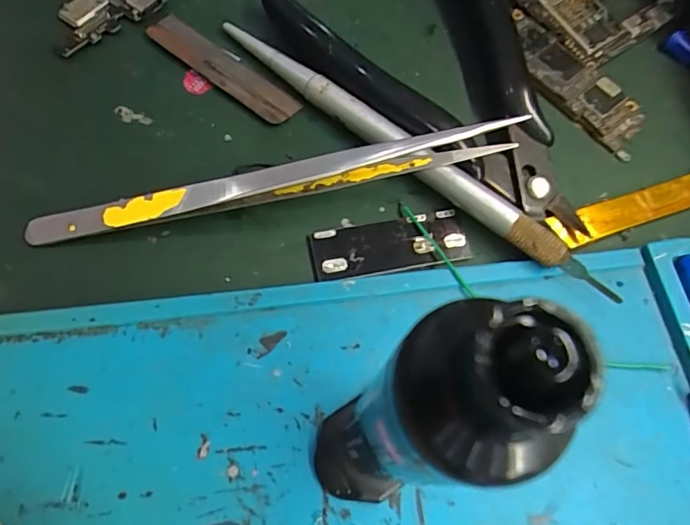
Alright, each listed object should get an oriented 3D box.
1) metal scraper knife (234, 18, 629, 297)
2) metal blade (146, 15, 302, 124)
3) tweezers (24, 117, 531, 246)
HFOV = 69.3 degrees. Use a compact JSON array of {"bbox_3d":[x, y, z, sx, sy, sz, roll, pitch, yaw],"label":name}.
[{"bbox_3d":[0.016,-0.033,0.147,0.138,0.011,0.011,40,70,15],"label":"metal scraper knife"},{"bbox_3d":[-0.039,-0.063,0.161,0.057,0.004,0.013,35,69,13],"label":"metal blade"},{"bbox_3d":[-0.020,-0.021,0.132,0.130,0.022,0.008,-7,66,-6],"label":"tweezers"}]

